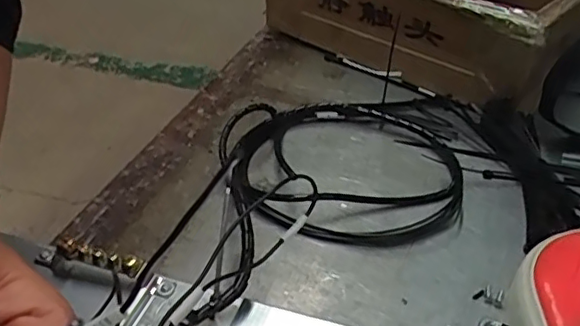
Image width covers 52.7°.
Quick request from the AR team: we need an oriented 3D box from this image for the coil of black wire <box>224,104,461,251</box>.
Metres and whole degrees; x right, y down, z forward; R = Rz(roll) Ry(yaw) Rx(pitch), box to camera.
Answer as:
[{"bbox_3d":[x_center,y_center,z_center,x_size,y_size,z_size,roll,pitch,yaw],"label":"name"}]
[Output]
[{"bbox_3d":[0.052,-0.007,0.501,0.198,0.031,0.191,19,40,24],"label":"coil of black wire"}]

